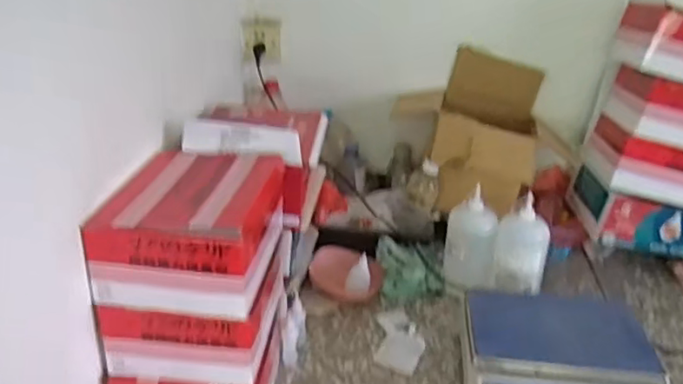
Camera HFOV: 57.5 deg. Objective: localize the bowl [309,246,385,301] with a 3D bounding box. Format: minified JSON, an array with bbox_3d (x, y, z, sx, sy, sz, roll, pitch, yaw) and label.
[{"bbox_3d":[0.002,0.155,1.181,0.109,0.060,0.133,-20,34,-34],"label":"bowl"}]

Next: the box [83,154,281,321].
[{"bbox_3d":[-0.198,0.040,0.853,0.206,0.120,0.247,4,28,5],"label":"box"}]

